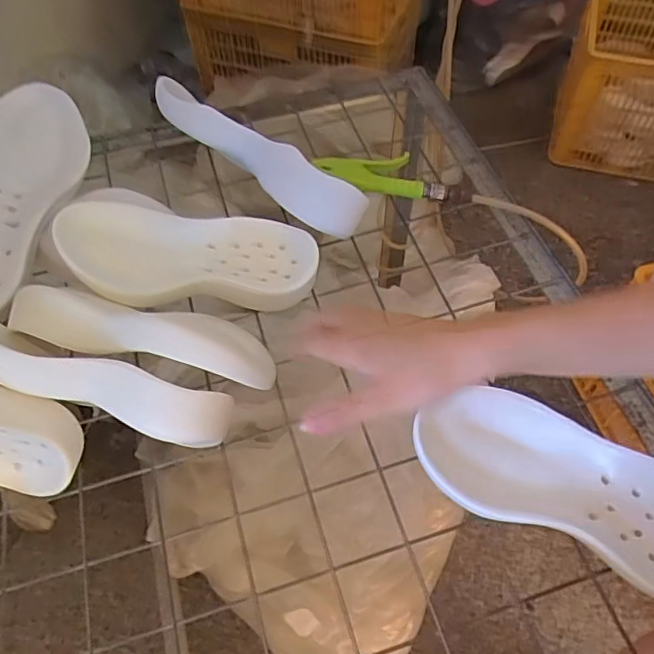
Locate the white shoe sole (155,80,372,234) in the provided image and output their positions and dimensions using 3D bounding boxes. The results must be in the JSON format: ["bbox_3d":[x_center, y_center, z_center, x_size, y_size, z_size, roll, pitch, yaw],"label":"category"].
[{"bbox_3d":[-0.088,-0.200,0.644,0.300,0.067,0.059,34,63,21],"label":"white shoe sole"}]

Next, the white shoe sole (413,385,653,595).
[{"bbox_3d":[0.197,0.123,0.456,0.249,0.034,0.104,23,60,16],"label":"white shoe sole"}]

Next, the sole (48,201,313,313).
[{"bbox_3d":[-0.141,-0.080,0.595,0.258,0.060,0.115,0,56,1],"label":"sole"}]

